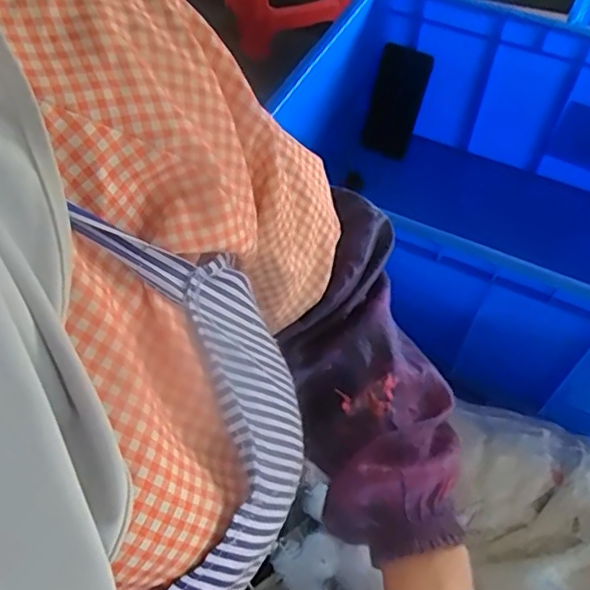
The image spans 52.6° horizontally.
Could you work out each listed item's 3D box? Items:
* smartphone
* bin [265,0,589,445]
[{"bbox_3d":[0.161,-0.306,0.959,0.080,0.189,0.009,27,54,13],"label":"smartphone"},{"bbox_3d":[0.261,-0.109,0.778,0.640,0.311,0.412,24,61,16],"label":"bin"}]

